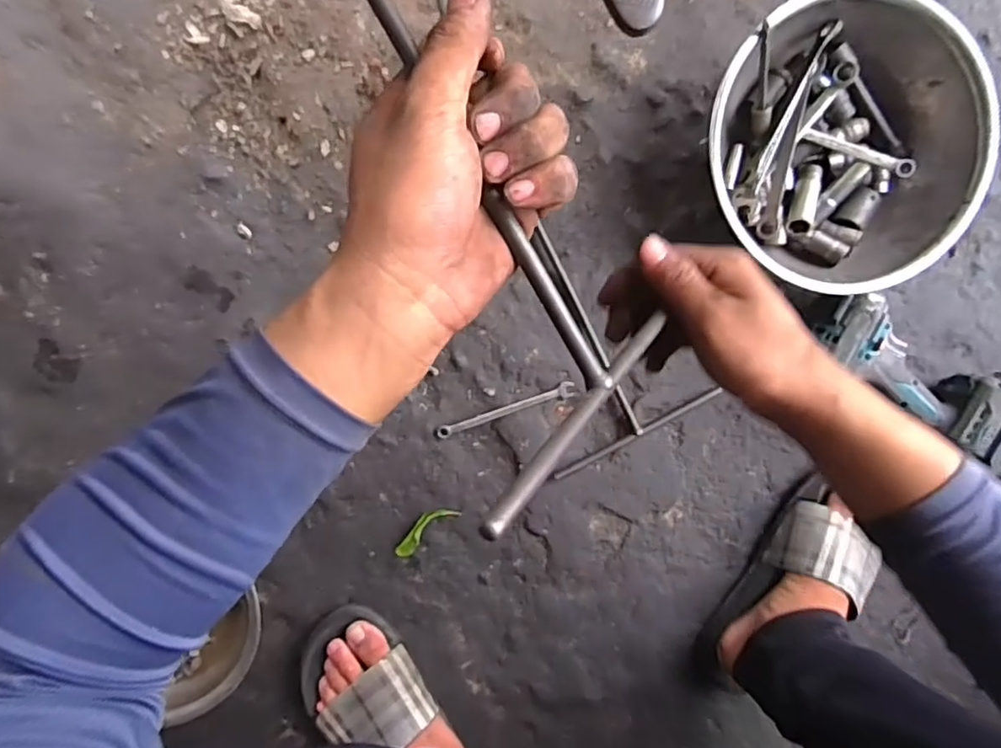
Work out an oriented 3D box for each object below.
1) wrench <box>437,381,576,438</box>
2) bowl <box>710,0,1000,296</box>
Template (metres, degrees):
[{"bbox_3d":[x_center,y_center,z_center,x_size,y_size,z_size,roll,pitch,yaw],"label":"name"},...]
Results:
[{"bbox_3d":[0.006,0.036,0.594,0.145,0.011,0.016,-18,96,-4],"label":"wrench"},{"bbox_3d":[0.318,-0.215,0.560,0.249,0.095,0.247,0,95,-6],"label":"bowl"}]

